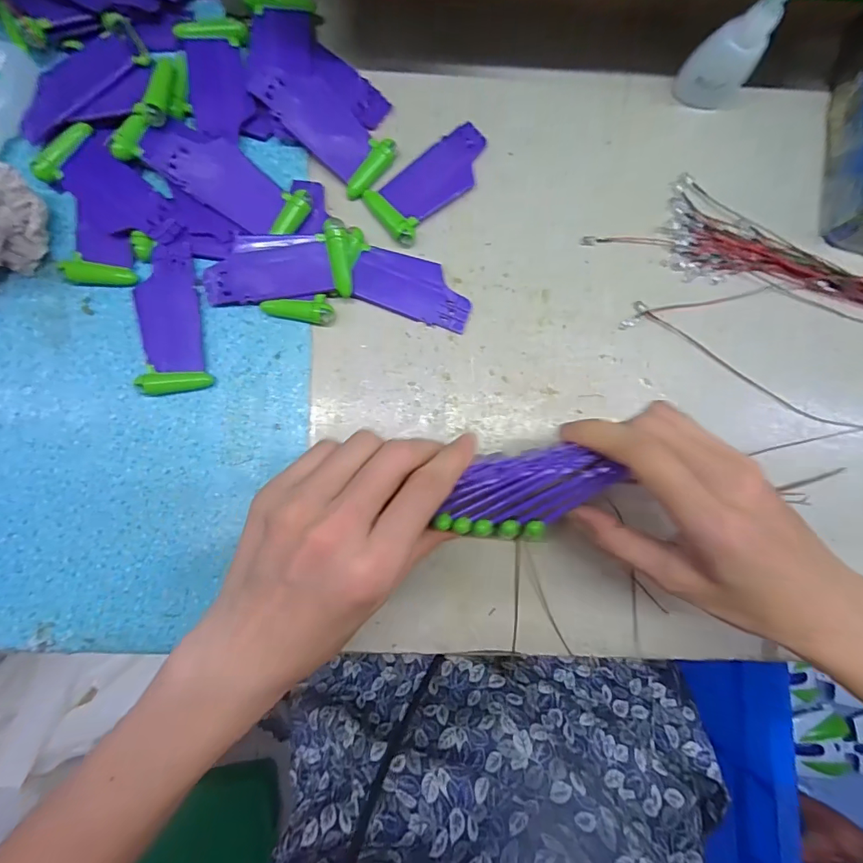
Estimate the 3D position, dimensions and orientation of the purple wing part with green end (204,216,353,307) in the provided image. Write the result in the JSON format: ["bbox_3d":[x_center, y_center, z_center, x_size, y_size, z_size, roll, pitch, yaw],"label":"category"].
[{"bbox_3d":[-0.095,-0.102,0.281,0.089,0.015,0.040,-4,101,2],"label":"purple wing part with green end"}]

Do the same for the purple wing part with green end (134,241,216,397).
[{"bbox_3d":[-0.162,-0.069,0.279,0.037,0.011,0.088,-9,89,-2],"label":"purple wing part with green end"}]

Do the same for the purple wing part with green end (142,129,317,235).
[{"bbox_3d":[-0.126,-0.154,0.278,0.102,0.013,0.038,31,87,-1],"label":"purple wing part with green end"}]

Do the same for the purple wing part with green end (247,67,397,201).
[{"bbox_3d":[-0.066,-0.193,0.285,0.086,0.017,0.040,44,87,0],"label":"purple wing part with green end"}]

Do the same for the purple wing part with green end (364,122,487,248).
[{"bbox_3d":[0.002,-0.162,0.292,0.088,0.008,0.040,-41,90,-3],"label":"purple wing part with green end"}]

